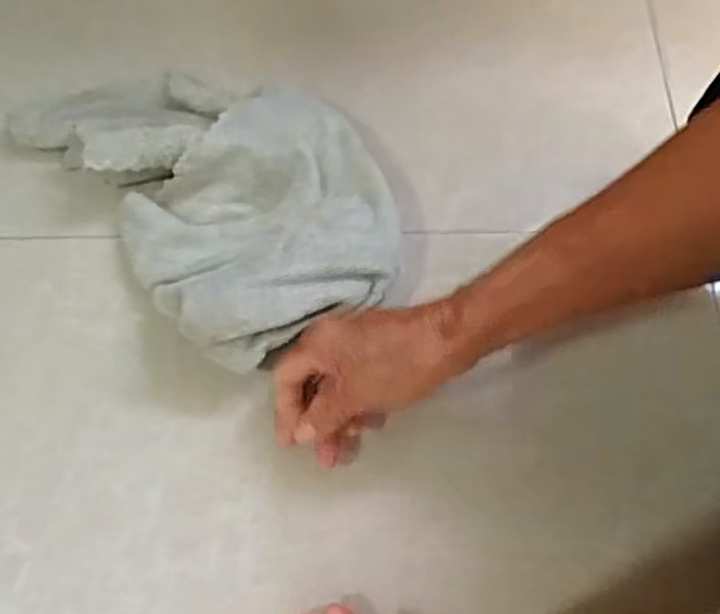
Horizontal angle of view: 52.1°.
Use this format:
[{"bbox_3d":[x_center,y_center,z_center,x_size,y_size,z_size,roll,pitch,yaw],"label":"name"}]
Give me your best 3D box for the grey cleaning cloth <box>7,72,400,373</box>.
[{"bbox_3d":[-0.093,-0.095,0.500,0.173,0.064,0.261,-36,74,-15],"label":"grey cleaning cloth"}]

